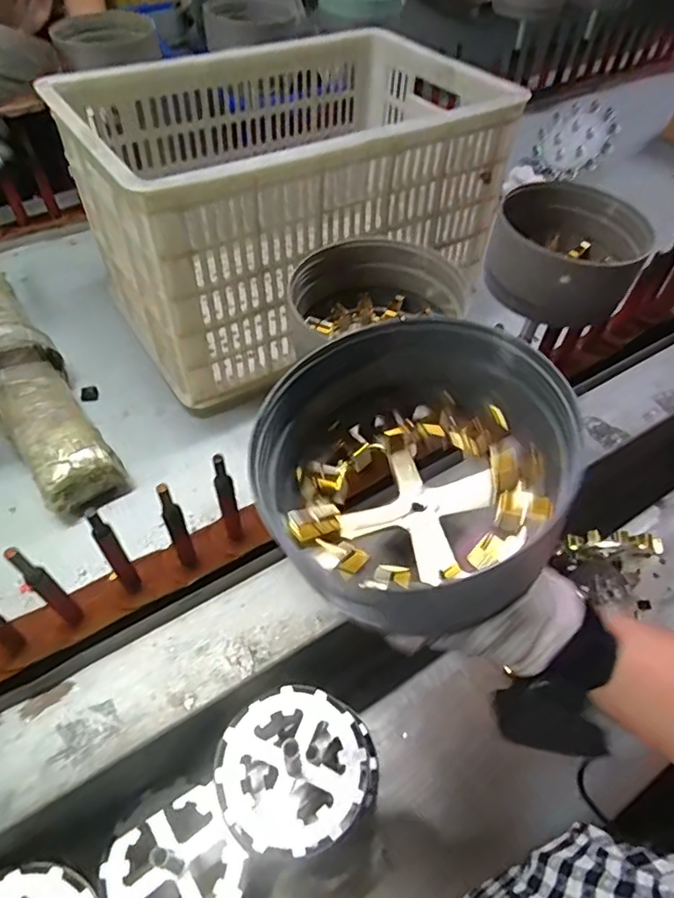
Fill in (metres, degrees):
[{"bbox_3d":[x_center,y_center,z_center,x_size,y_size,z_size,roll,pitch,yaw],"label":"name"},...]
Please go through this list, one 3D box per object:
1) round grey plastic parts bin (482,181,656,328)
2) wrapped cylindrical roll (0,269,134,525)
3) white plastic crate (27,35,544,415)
[{"bbox_3d":[0.219,-0.189,0.532,0.132,0.070,0.154,18,53,15],"label":"round grey plastic parts bin"},{"bbox_3d":[-0.379,-0.097,0.652,0.092,0.087,0.419,-31,57,-22],"label":"wrapped cylindrical roll"},{"bbox_3d":[-0.054,-0.329,0.709,0.475,0.252,0.303,-28,56,-20],"label":"white plastic crate"}]

